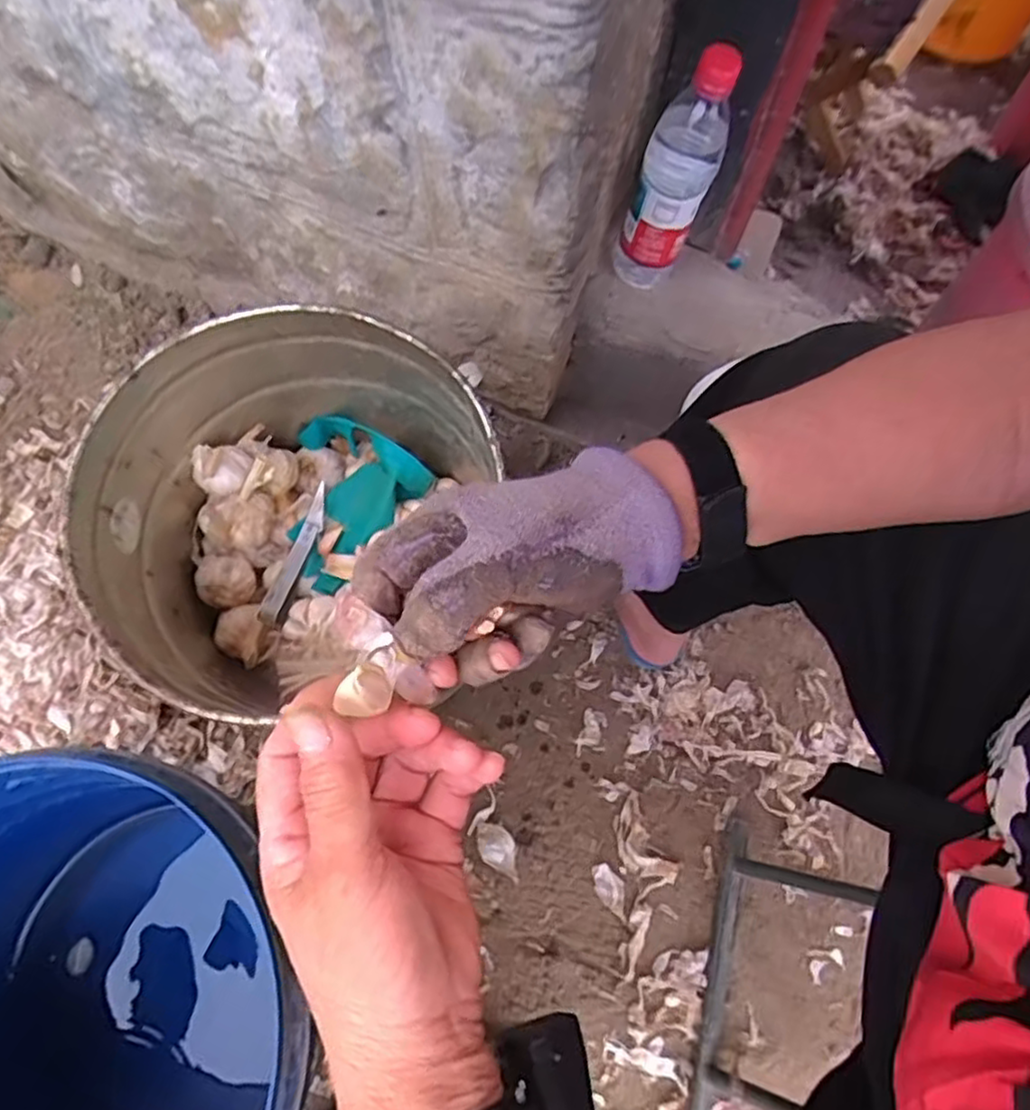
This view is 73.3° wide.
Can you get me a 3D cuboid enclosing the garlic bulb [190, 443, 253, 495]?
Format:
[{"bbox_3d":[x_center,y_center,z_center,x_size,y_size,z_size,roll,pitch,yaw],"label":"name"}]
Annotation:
[{"bbox_3d":[-0.253,-0.077,0.599,0.037,0.034,0.045,39,73,12],"label":"garlic bulb"}]

